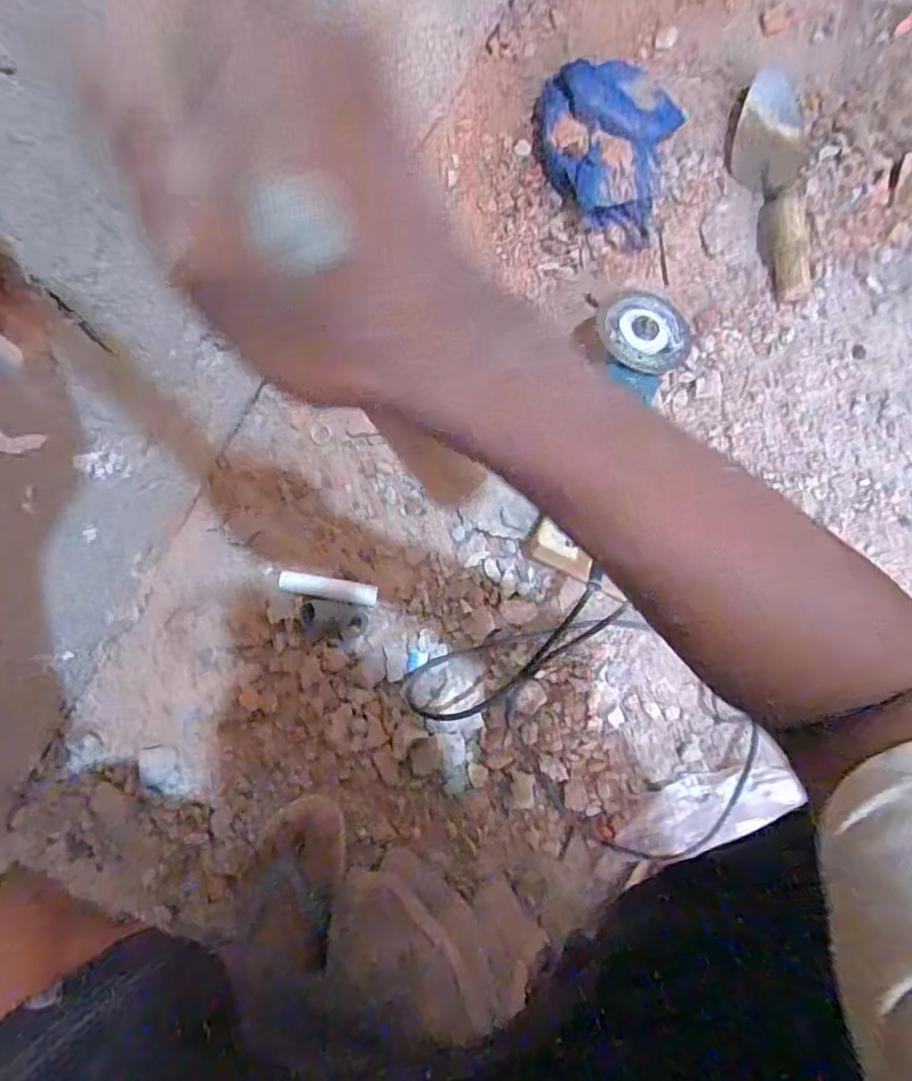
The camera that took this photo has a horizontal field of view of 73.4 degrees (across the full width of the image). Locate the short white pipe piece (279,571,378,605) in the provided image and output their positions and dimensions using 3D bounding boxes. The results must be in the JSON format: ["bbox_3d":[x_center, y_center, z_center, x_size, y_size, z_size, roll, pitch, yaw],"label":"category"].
[{"bbox_3d":[-0.136,0.052,0.660,0.102,0.023,0.022,9,77,3],"label":"short white pipe piece"}]

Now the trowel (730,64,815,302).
[{"bbox_3d":[0.398,-0.444,0.764,0.092,0.040,0.305,1,77,1],"label":"trowel"}]

